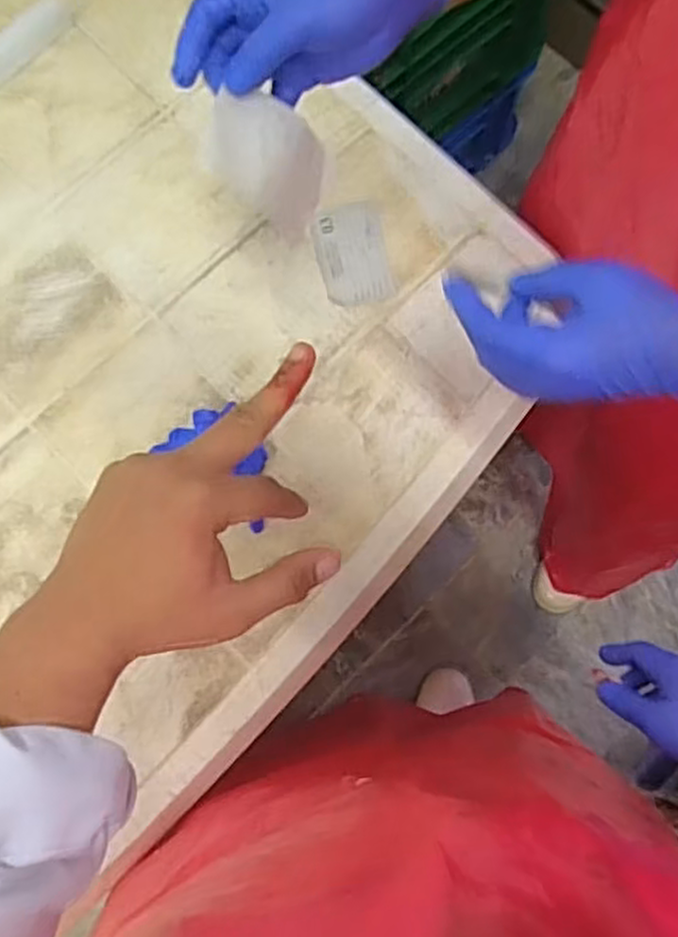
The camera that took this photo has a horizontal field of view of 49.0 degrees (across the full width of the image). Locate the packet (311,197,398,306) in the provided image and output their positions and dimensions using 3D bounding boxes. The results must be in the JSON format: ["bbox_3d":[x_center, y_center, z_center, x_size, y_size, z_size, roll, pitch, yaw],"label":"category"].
[{"bbox_3d":[0.015,-0.232,0.795,0.075,0.007,0.111,-9,78,-1],"label":"packet"}]

